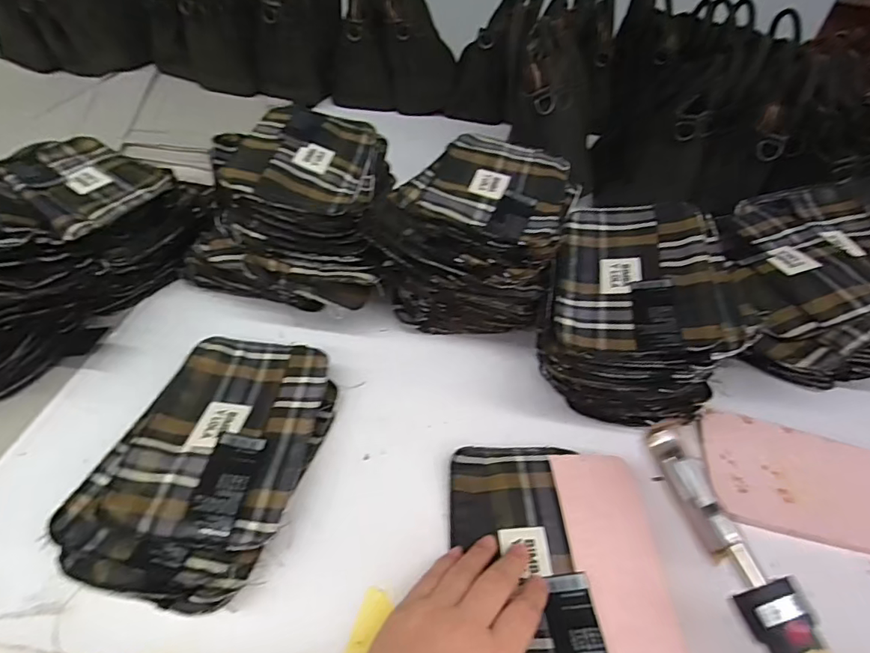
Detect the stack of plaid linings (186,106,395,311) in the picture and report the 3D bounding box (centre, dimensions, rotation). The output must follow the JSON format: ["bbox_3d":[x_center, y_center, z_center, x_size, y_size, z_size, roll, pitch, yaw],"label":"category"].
[{"bbox_3d":[-0.156,-0.128,0.568,0.205,0.142,0.250,5,43,-1],"label":"stack of plaid linings"}]

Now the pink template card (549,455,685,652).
[{"bbox_3d":[0.137,0.175,0.375,0.068,0.011,0.178,2,44,-5],"label":"pink template card"}]

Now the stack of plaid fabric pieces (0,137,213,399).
[{"bbox_3d":[-0.421,-0.078,0.501,0.229,0.124,0.331,21,45,15],"label":"stack of plaid fabric pieces"}]

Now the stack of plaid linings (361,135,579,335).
[{"bbox_3d":[0.048,-0.087,0.551,0.171,0.149,0.217,20,45,14],"label":"stack of plaid linings"}]

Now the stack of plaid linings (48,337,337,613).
[{"bbox_3d":[-0.173,0.100,0.408,0.139,0.034,0.224,13,44,6],"label":"stack of plaid linings"}]

